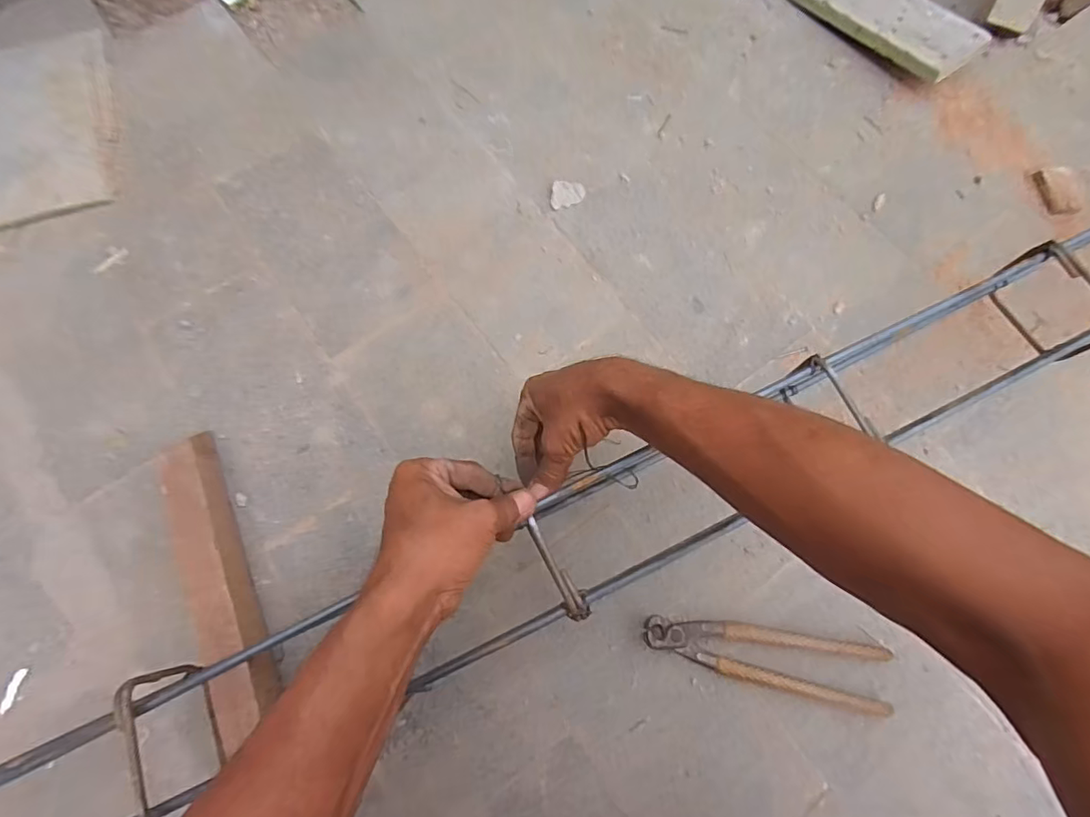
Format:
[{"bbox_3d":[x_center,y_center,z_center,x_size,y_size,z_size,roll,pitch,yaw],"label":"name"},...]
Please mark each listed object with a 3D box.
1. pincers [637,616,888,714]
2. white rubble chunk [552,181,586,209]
[{"bbox_3d":[0.201,0.228,0.479,0.219,0.017,0.055,8,72,3],"label":"pincers"},{"bbox_3d":[0.028,-0.257,0.640,0.039,0.011,0.034,6,72,2],"label":"white rubble chunk"}]

